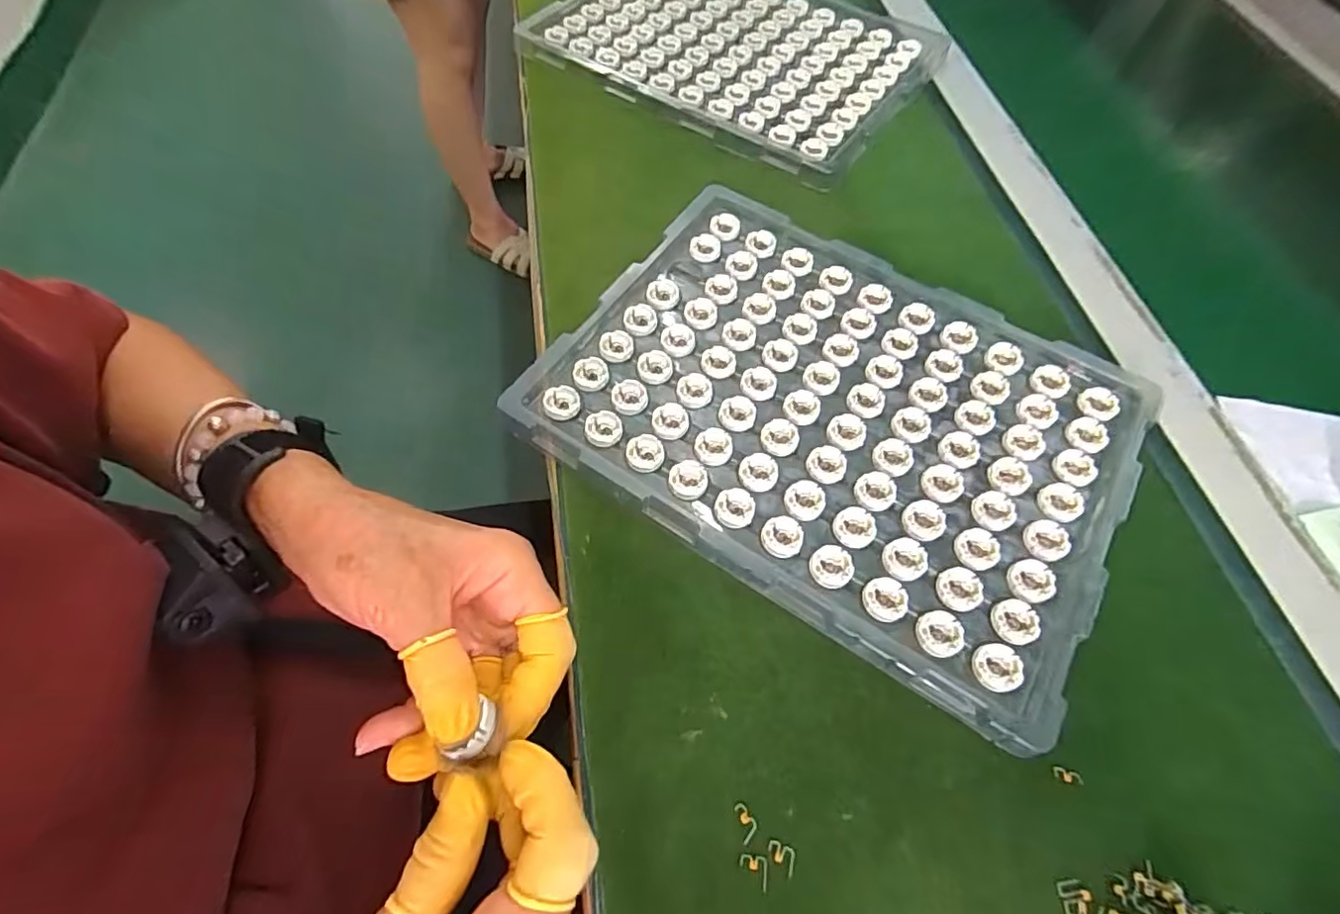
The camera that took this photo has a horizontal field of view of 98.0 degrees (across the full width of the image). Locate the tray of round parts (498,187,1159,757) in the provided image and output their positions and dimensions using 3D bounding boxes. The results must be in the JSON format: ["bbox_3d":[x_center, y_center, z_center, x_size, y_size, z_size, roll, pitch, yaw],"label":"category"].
[{"bbox_3d":[0.103,-0.033,0.371,0.340,0.016,0.250,32,65,12],"label":"tray of round parts"}]

